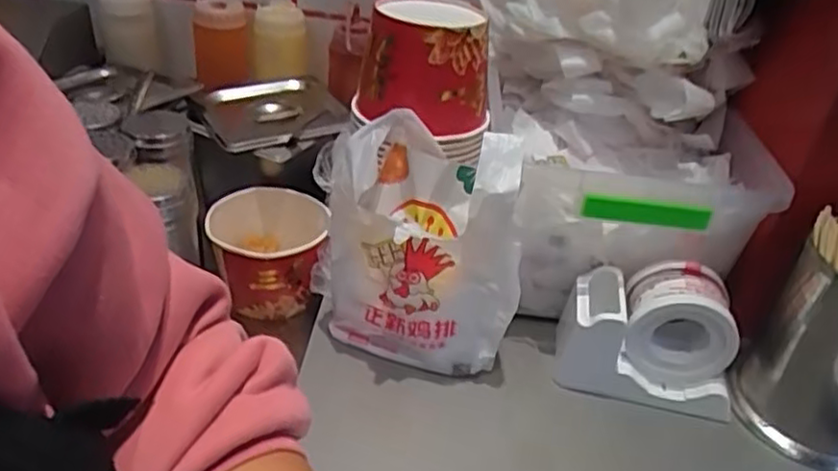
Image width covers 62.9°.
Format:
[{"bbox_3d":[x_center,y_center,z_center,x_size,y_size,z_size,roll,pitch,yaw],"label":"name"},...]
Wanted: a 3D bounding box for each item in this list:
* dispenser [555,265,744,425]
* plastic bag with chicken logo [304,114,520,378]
[{"bbox_3d":[0.203,0.085,0.609,0.150,0.101,0.082,14,35,11],"label":"dispenser"},{"bbox_3d":[-0.007,0.000,0.612,0.169,0.195,0.147,2,35,-6],"label":"plastic bag with chicken logo"}]

